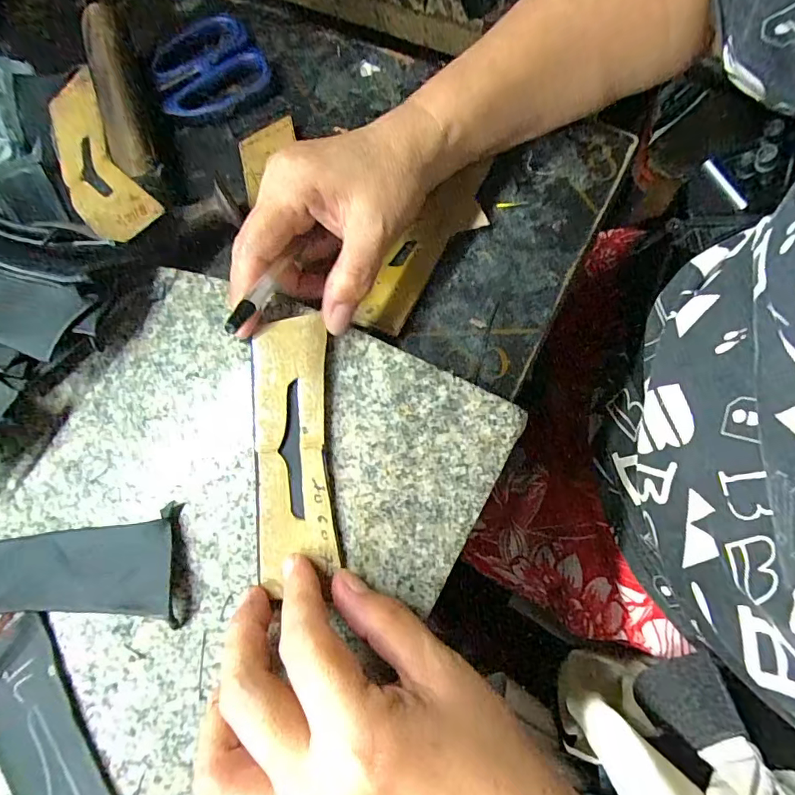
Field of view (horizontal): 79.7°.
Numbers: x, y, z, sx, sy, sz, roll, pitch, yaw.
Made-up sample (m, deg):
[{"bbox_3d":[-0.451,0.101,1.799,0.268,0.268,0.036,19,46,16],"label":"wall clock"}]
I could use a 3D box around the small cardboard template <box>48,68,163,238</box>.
[{"bbox_3d":[-0.182,-0.141,0.285,0.047,0.005,0.144,-37,69,11],"label":"small cardboard template"}]

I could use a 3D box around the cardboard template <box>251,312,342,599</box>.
[{"bbox_3d":[-0.050,0.021,0.227,0.036,0.004,0.128,-6,73,-1],"label":"cardboard template"}]

